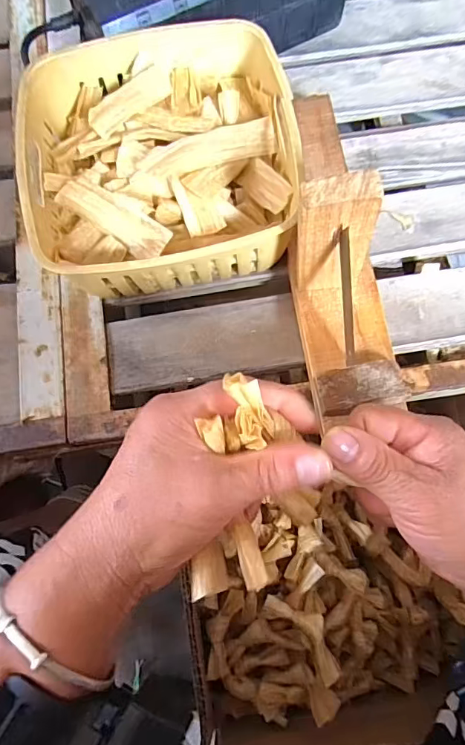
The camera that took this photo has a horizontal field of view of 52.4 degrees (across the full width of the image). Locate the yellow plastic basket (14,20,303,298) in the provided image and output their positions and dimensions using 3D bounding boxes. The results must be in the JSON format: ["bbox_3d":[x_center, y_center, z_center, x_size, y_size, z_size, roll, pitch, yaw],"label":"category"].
[{"bbox_3d":[-0.052,-0.150,0.358,0.182,0.087,0.180,-11,74,-5],"label":"yellow plastic basket"}]

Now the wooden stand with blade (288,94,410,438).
[{"bbox_3d":[0.066,-0.106,0.309,0.064,0.109,0.264,-8,73,-2],"label":"wooden stand with blade"}]

